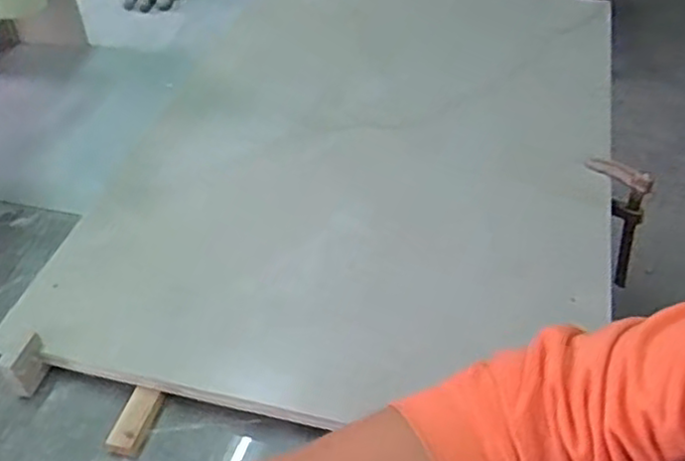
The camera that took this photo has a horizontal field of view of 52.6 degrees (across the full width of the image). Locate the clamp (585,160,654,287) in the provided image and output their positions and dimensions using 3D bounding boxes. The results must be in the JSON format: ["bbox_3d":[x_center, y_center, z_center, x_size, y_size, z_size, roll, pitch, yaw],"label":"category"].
[{"bbox_3d":[0.335,-0.015,0.872,0.086,0.152,0.038,26,52,25],"label":"clamp"}]

